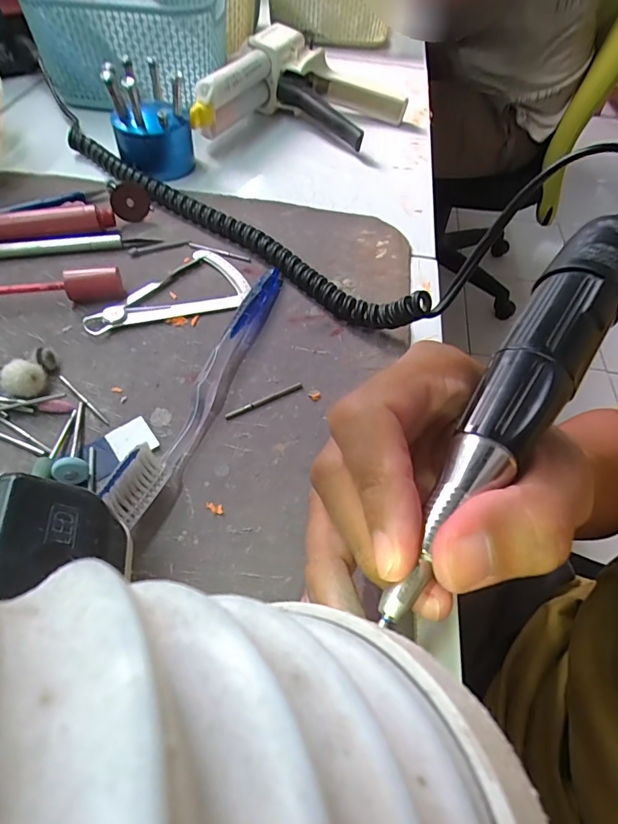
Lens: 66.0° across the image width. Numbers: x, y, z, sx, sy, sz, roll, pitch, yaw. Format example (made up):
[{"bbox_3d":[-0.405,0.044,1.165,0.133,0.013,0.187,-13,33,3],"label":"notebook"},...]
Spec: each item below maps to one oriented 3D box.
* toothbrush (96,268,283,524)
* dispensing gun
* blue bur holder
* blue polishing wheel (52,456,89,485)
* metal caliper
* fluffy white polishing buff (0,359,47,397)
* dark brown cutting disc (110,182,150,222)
[{"bbox_3d":[-0.048,-0.024,0.243,0.022,0.023,0.177,18,53,10],"label":"toothbrush"},{"bbox_3d":[-0.005,-0.293,0.437,0.195,0.062,0.118,-5,53,-8],"label":"dispensing gun"},{"bbox_3d":[-0.122,-0.228,0.367,0.058,0.068,0.052,-10,54,-12],"label":"blue bur holder"},{"bbox_3d":[-0.102,0.026,0.204,0.013,0.014,0.004,-30,37,-14],"label":"blue polishing wheel"},{"bbox_3d":[-0.088,-0.077,0.291,0.095,0.006,0.057,-14,55,-15],"label":"metal caliper"},{"bbox_3d":[-0.139,-0.015,0.233,0.015,0.016,0.016,8,52,2],"label":"fluffy white polishing buff"},{"bbox_3d":[-0.124,-0.145,0.330,0.025,0.024,0.004,3,35,-31],"label":"dark brown cutting disc"}]

